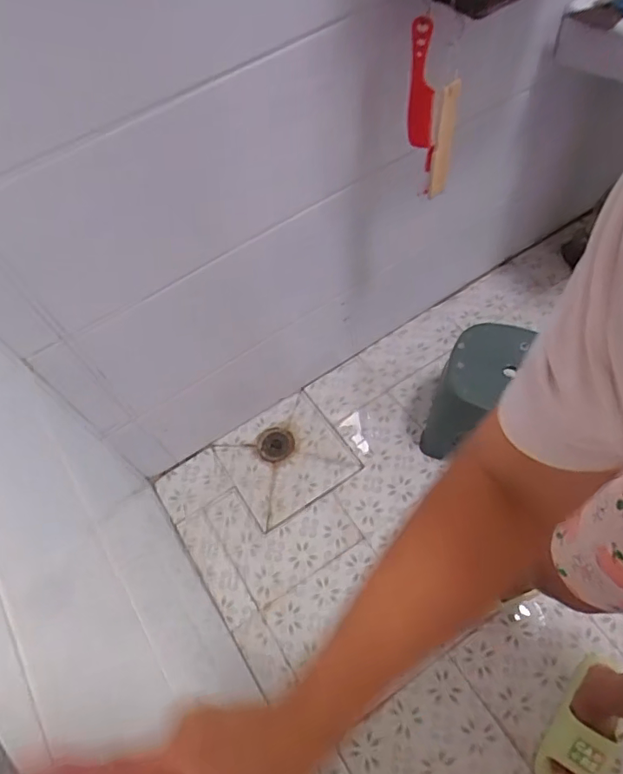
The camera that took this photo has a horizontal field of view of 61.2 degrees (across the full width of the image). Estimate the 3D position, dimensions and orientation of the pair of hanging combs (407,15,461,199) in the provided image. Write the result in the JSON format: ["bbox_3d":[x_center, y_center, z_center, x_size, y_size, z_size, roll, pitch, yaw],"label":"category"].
[{"bbox_3d":[0.207,-0.462,0.901,0.042,0.290,0.096,-34,57,-17],"label":"pair of hanging combs"}]

